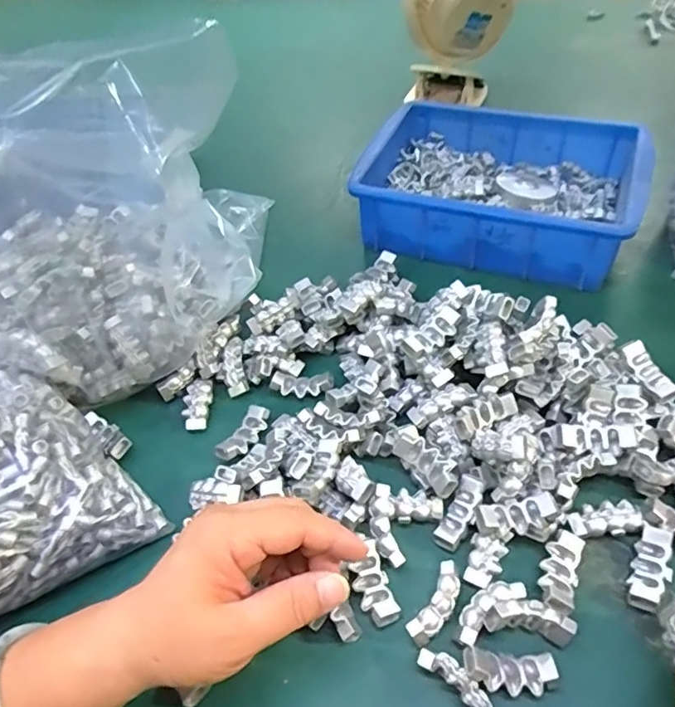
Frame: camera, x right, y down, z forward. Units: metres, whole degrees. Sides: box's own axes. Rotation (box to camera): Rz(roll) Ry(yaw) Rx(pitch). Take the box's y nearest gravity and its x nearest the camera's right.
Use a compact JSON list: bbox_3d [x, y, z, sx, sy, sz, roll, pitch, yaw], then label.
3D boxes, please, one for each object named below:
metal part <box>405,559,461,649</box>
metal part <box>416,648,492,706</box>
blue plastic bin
[{"bbox_3d":[0.056,0.141,0.308,0.016,0.012,0.047,26,56,25],"label":"metal part"},{"bbox_3d":[0.062,0.172,0.281,0.016,0.013,0.047,-33,54,-22],"label":"metal part"},{"bbox_3d":[0.150,-0.161,0.524,0.239,0.065,0.172,16,52,18],"label":"blue plastic bin"}]

